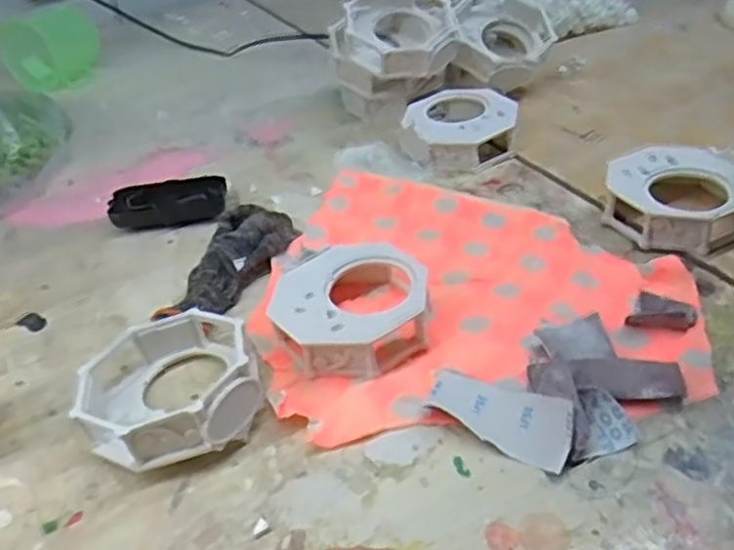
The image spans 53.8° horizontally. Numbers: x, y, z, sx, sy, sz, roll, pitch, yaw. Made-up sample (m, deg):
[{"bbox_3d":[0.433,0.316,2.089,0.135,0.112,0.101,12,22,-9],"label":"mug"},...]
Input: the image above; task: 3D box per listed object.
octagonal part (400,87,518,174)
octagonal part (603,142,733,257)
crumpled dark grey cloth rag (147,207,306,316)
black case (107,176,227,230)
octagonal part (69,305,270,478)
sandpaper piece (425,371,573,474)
[{"bbox_3d":[0.096,-0.156,0.757,0.117,0.040,0.121,3,39,11],"label":"octagonal part"},{"bbox_3d":[0.268,-0.069,0.618,0.118,0.042,0.113,9,41,19],"label":"octagonal part"},{"bbox_3d":[-0.109,-0.010,0.614,0.064,0.027,0.163,5,39,14],"label":"crumpled dark grey cloth rag"},{"bbox_3d":[-0.192,-0.068,0.702,0.107,0.025,0.058,-6,38,0],"label":"black case"},{"bbox_3d":[-0.134,0.073,0.493,0.116,0.049,0.120,-13,38,-9],"label":"octagonal part"},{"bbox_3d":[0.085,0.088,0.467,0.099,0.014,0.043,22,60,35],"label":"sandpaper piece"}]

